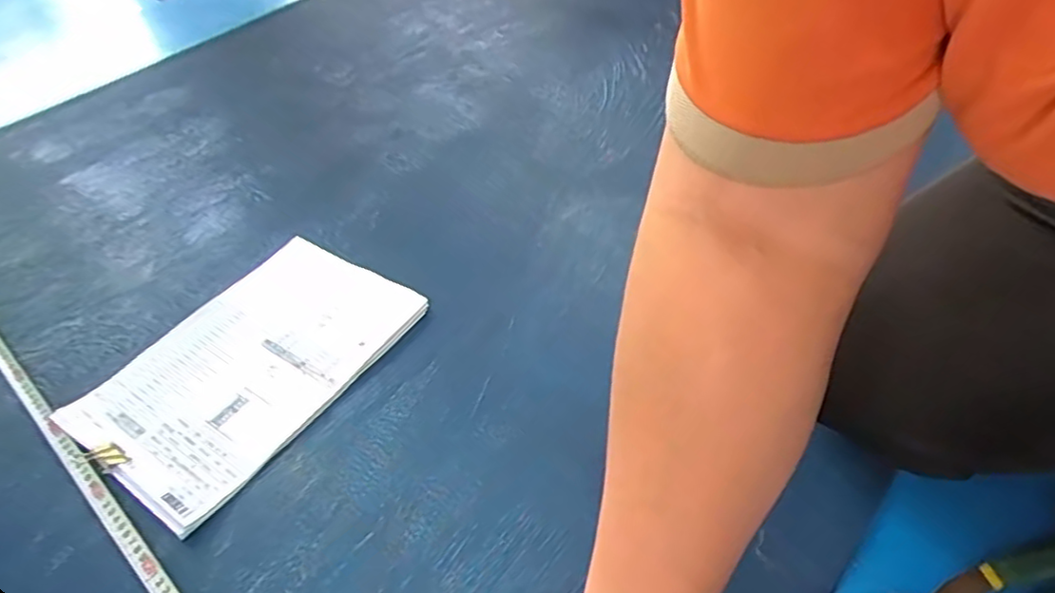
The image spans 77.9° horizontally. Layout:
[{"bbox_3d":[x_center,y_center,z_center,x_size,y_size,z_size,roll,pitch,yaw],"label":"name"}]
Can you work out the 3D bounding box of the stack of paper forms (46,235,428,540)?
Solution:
[{"bbox_3d":[-0.270,0.061,0.642,0.202,0.015,0.297,25,54,26],"label":"stack of paper forms"}]

